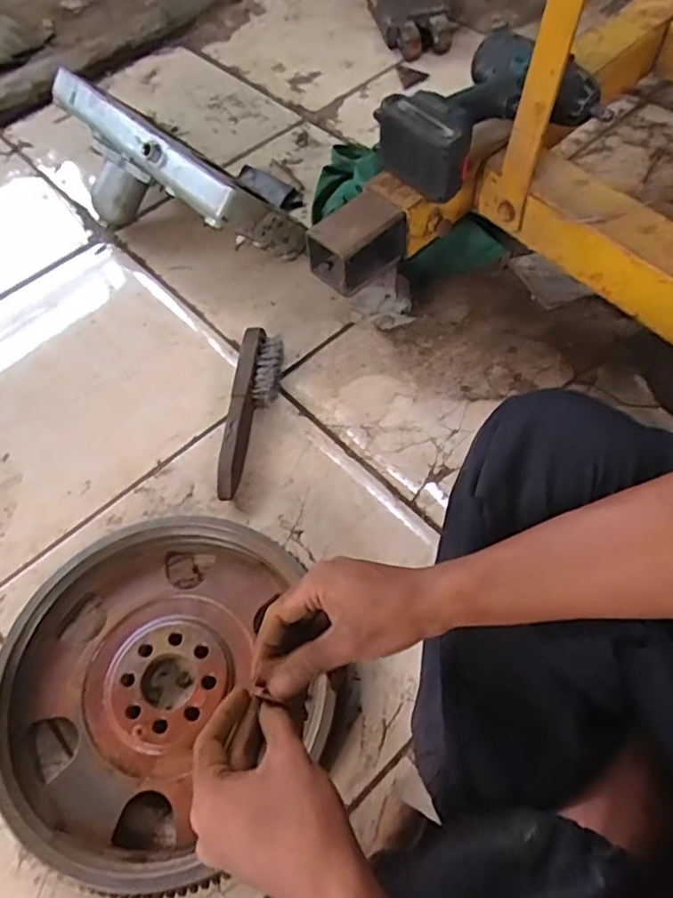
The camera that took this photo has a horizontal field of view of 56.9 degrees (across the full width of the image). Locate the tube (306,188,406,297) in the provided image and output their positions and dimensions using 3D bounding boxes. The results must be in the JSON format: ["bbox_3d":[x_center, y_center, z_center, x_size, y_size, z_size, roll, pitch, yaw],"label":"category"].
[{"bbox_3d":[0.024,-0.241,0.725,0.101,0.079,0.070,-37,62,-17],"label":"tube"}]

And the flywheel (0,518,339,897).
[{"bbox_3d":[-0.162,0.214,0.583,0.287,0.068,0.315,-2,58,3],"label":"flywheel"}]

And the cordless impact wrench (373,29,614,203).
[{"bbox_3d":[0.172,-0.377,0.712,0.223,0.082,0.157,-37,62,-17],"label":"cordless impact wrench"}]

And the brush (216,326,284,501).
[{"bbox_3d":[-0.103,-0.049,0.755,0.053,0.039,0.241,3,59,5],"label":"brush"}]

